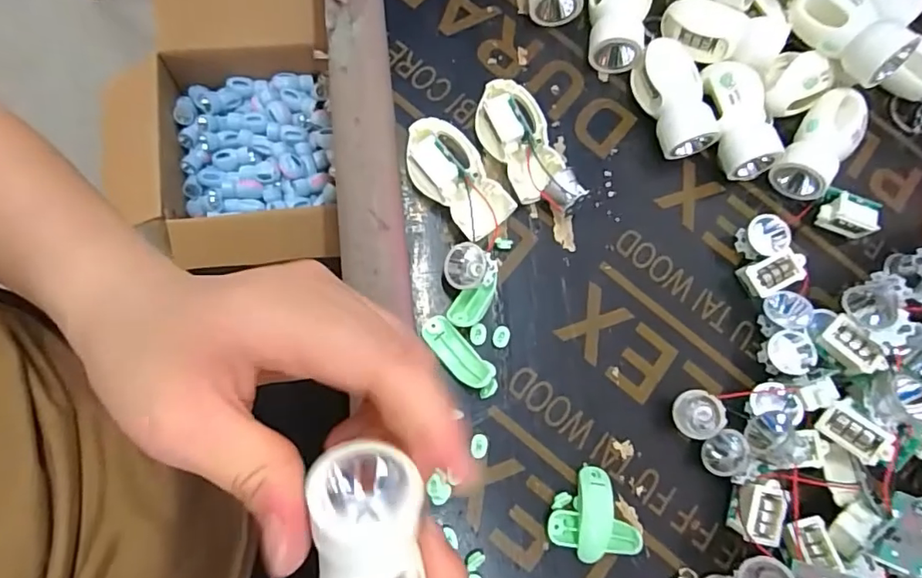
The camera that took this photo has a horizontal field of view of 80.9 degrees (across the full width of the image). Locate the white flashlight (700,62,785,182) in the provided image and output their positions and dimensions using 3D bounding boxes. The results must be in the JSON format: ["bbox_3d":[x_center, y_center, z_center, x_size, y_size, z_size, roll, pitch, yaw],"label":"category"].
[{"bbox_3d":[0.155,-0.097,0.306,0.026,0.029,0.065,-13,79,-10],"label":"white flashlight"}]

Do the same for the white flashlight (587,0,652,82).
[{"bbox_3d":[0.091,-0.158,0.314,0.033,0.029,0.060,5,78,-1],"label":"white flashlight"}]

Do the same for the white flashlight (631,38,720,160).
[{"bbox_3d":[0.120,-0.108,0.307,0.033,0.024,0.062,-15,79,-11],"label":"white flashlight"}]

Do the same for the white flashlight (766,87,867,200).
[{"bbox_3d":[0.204,-0.082,0.308,0.030,0.028,0.063,34,82,5],"label":"white flashlight"}]

